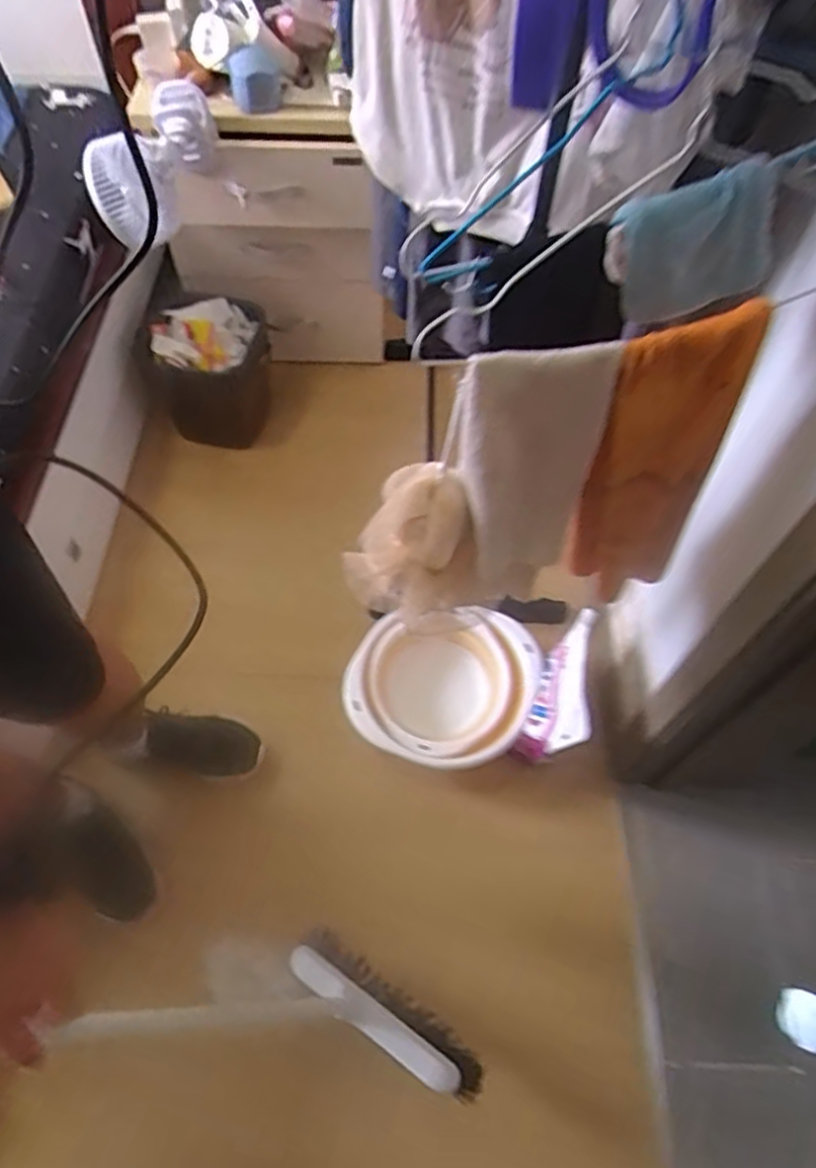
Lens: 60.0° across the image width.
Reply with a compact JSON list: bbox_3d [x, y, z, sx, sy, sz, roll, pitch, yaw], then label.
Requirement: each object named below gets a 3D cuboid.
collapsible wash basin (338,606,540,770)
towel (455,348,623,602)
[{"bbox_3d":[0.058,0.181,1.234,0.300,0.148,0.283,1,60,-2],"label":"collapsible wash basin"},{"bbox_3d":[0.115,-0.090,0.668,0.125,0.295,0.025,-13,53,-4],"label":"towel"}]

